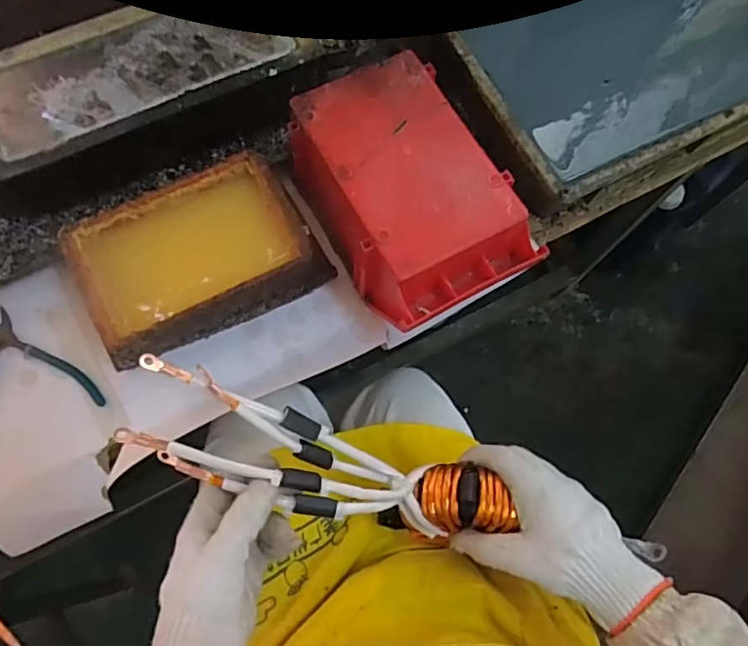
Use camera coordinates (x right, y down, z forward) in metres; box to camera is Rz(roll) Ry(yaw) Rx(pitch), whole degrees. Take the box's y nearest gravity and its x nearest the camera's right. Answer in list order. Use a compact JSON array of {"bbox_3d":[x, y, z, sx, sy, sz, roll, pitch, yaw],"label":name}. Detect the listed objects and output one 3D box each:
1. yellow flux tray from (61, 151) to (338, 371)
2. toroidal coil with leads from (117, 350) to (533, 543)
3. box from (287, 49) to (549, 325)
[{"bbox_3d":[-0.165,-0.067,0.552,0.215,0.064,0.139,-29,75,-12],"label":"yellow flux tray"},{"bbox_3d":[-0.038,0.111,0.433,0.291,0.059,0.073,19,71,-12],"label":"toroidal coil with leads"},{"bbox_3d":[0.032,-0.122,0.541,0.154,0.087,0.240,-29,75,-11],"label":"box"}]

